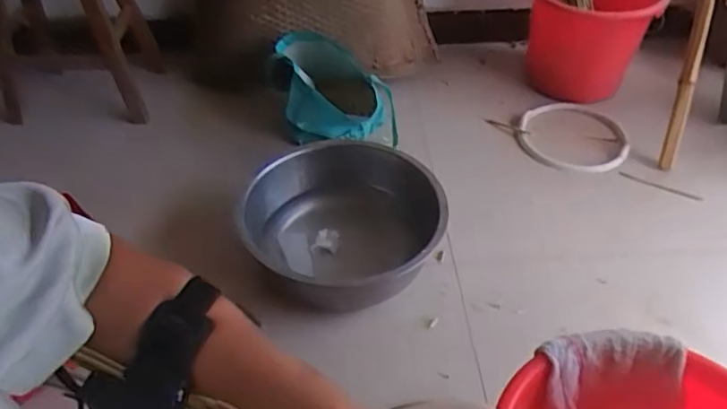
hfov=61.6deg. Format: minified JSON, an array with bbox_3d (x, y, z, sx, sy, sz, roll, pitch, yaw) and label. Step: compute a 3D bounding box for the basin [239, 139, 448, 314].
[{"bbox_3d":[-0.019,0.045,1.212,0.370,0.171,0.402,0,43,0],"label":"basin"}]

